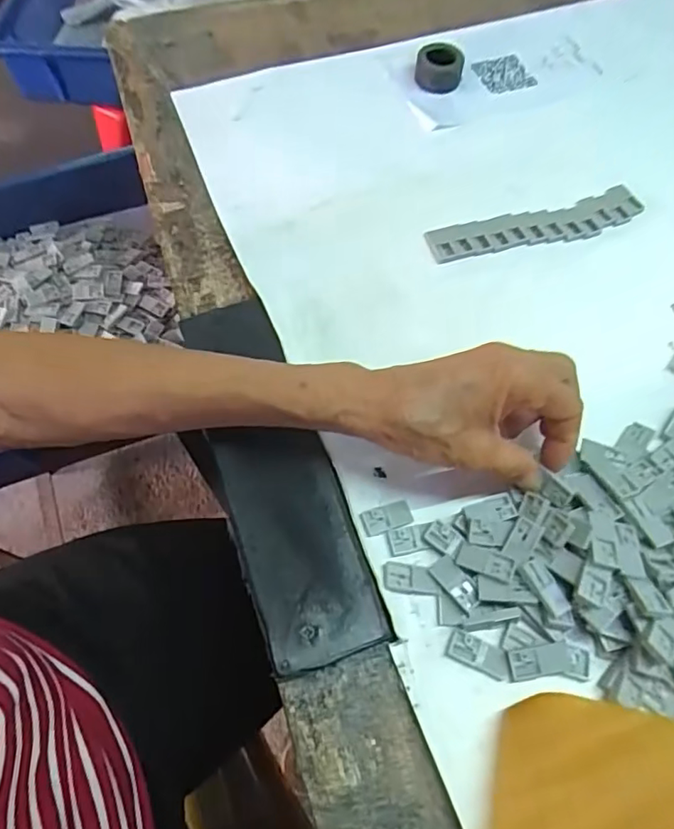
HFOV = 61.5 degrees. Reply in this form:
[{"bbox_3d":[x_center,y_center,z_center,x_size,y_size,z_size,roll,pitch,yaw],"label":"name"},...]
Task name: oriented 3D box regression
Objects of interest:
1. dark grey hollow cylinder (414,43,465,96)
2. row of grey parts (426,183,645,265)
[{"bbox_3d":[0.084,-0.283,0.463,0.036,0.025,0.029,14,65,8],"label":"dark grey hollow cylinder"},{"bbox_3d":[0.140,-0.131,0.394,0.154,0.007,0.032,-14,65,-6],"label":"row of grey parts"}]

